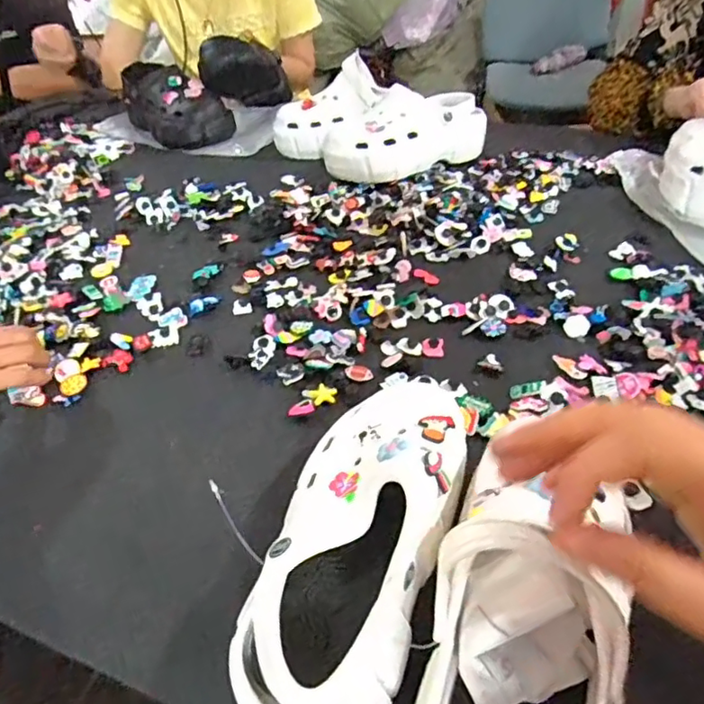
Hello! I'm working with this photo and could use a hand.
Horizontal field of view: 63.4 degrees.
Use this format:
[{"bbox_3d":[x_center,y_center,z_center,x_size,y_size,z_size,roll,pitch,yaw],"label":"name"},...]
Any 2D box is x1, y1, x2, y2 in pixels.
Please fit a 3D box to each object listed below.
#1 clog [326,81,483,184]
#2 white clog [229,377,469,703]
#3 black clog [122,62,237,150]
[{"bbox_3d":[0.082,-0.330,0.864,0.241,0.093,0.114,-28,46,-22],"label":"clog"},{"bbox_3d":[0.012,0.117,0.372,0.114,0.086,0.248,7,44,14],"label":"white clog"},{"bbox_3d":[-0.339,-0.460,1.062,0.123,0.093,0.300,-34,49,-27],"label":"black clog"}]

